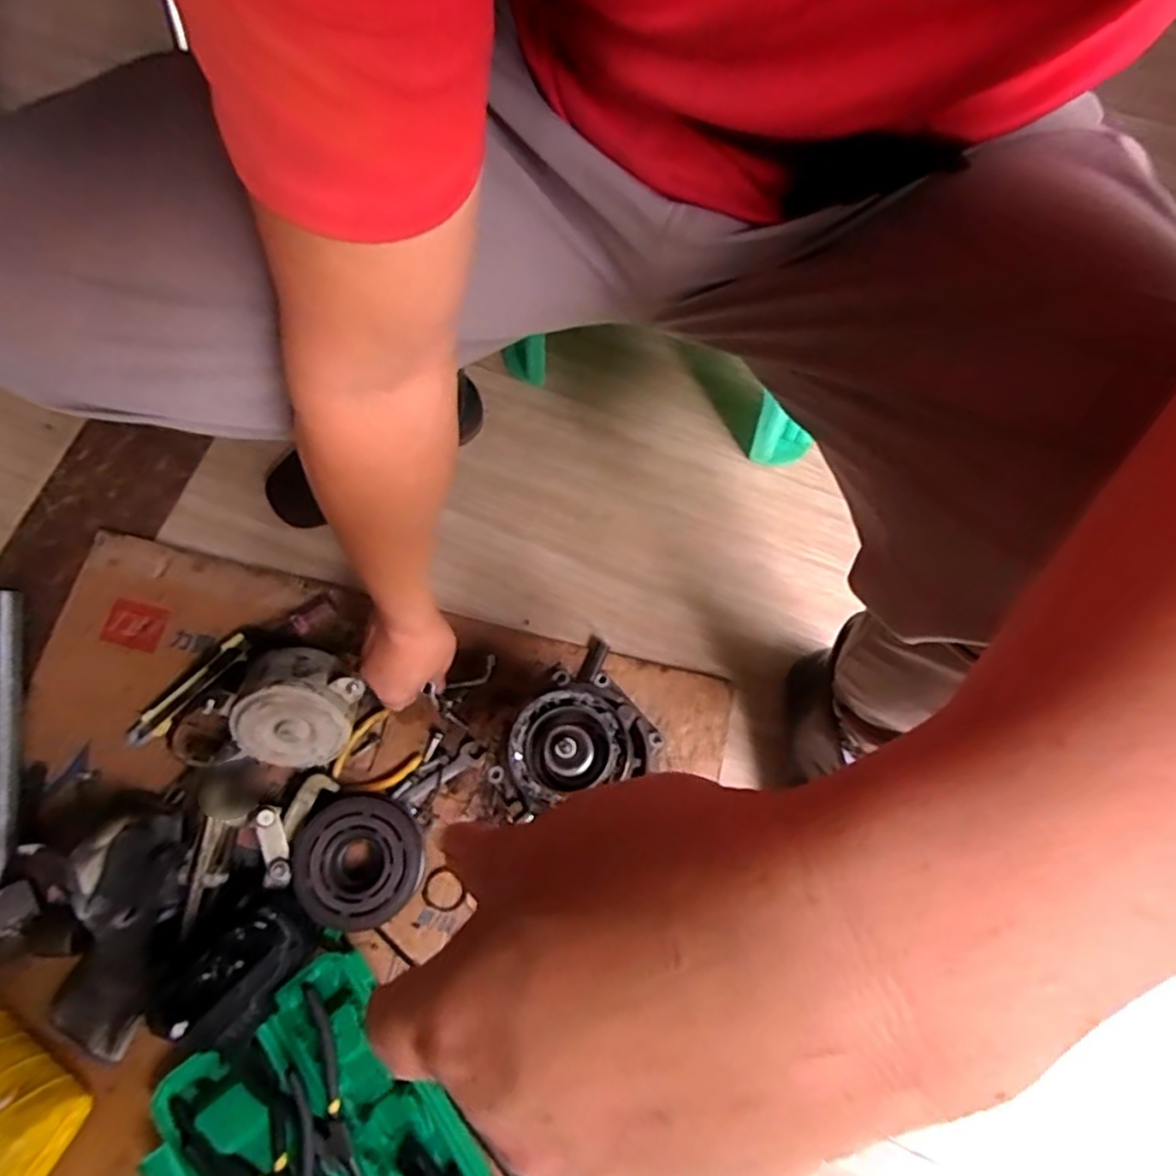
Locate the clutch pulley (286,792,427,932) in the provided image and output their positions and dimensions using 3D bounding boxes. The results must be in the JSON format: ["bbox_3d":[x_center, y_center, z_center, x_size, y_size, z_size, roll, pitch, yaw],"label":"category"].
[{"bbox_3d":[-0.207,0.245,0.613,0.115,0.042,0.109,0,74,1],"label":"clutch pulley"}]

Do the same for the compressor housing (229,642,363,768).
[{"bbox_3d":[-0.263,0.108,0.611,0.096,0.106,0.065,8,31,-14],"label":"compressor housing"}]

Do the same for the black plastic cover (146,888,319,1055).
[{"bbox_3d":[-0.288,0.318,0.566,0.080,0.061,0.108,43,79,11],"label":"black plastic cover"}]

